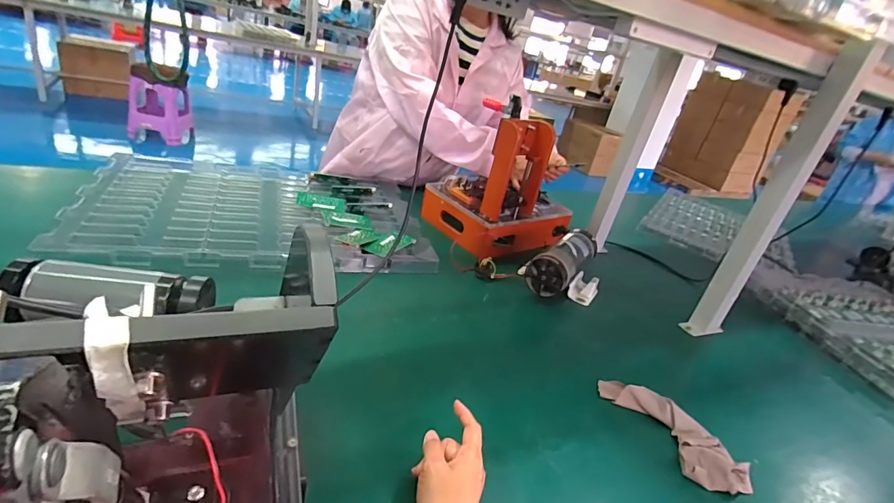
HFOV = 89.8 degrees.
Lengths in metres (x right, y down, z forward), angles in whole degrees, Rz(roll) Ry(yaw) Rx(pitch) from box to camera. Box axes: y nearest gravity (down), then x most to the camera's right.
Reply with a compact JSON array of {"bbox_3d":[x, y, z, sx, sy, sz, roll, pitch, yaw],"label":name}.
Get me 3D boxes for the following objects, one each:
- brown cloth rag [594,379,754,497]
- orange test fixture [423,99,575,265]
[{"bbox_3d":[0.316,0.248,0.636,0.079,0.023,0.208,-2,31,-30],"label":"brown cloth rag"},{"bbox_3d":[0.145,-0.180,1.083,0.304,0.277,0.238,-9,34,-38],"label":"orange test fixture"}]

